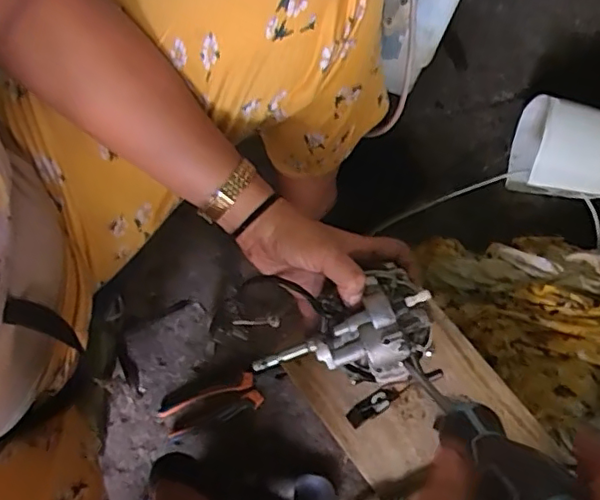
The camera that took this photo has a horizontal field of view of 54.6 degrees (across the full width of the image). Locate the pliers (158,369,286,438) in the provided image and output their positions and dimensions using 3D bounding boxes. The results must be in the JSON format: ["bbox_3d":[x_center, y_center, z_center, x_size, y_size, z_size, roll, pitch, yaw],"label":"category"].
[{"bbox_3d":[-0.100,0.195,0.757,0.161,0.013,0.050,-18,78,-5],"label":"pliers"}]

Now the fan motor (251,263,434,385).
[{"bbox_3d":[0.034,0.062,0.432,0.129,0.070,0.083,-14,78,-4],"label":"fan motor"}]

